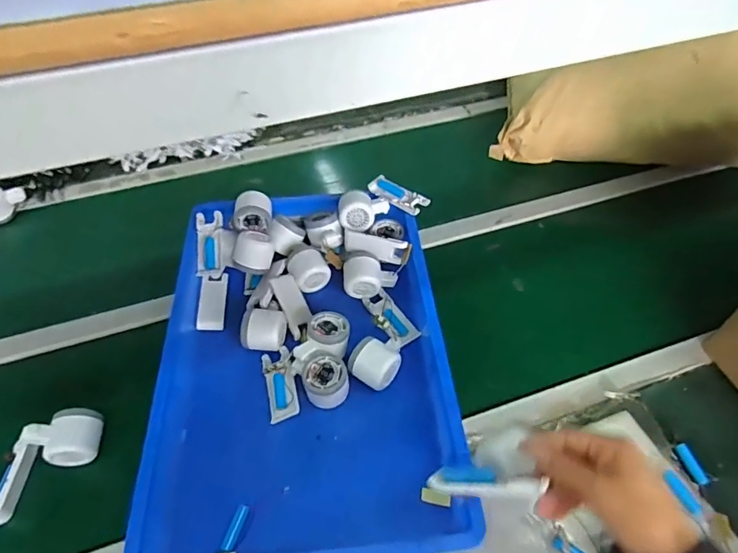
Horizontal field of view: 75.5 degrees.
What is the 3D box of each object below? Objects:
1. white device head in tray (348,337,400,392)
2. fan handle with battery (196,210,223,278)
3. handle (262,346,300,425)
[{"bbox_3d":[0.007,0.120,0.656,0.059,0.045,0.059,29,57,22],"label":"white device head in tray"},{"bbox_3d":[-0.255,-0.052,0.768,0.040,0.025,0.103,-1,82,0],"label":"fan handle with battery"},{"bbox_3d":[-0.122,0.147,0.656,0.042,0.017,0.102,-13,52,-9],"label":"handle"}]

